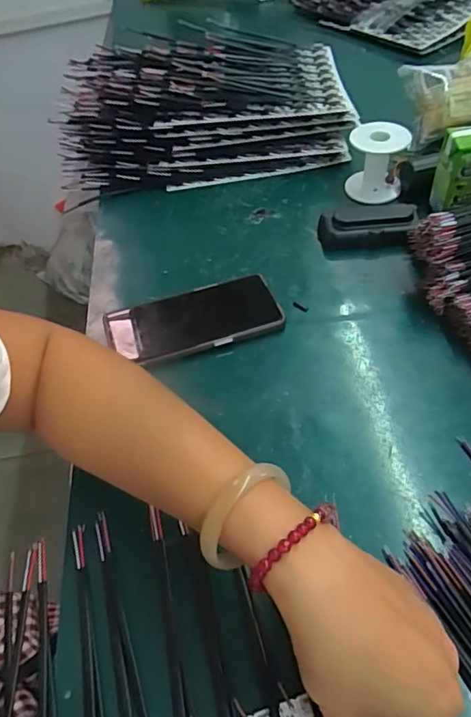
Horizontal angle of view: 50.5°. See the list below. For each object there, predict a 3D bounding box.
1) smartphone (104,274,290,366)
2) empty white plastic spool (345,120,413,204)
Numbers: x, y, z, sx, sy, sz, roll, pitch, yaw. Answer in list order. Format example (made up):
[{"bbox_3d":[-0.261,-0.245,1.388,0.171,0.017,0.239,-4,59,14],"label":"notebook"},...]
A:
[{"bbox_3d":[-0.041,-0.037,0.480,0.161,0.014,0.077,-14,51,-5],"label":"smartphone"},{"bbox_3d":[0.160,-0.228,0.567,0.061,0.067,0.066,6,52,11],"label":"empty white plastic spool"}]

